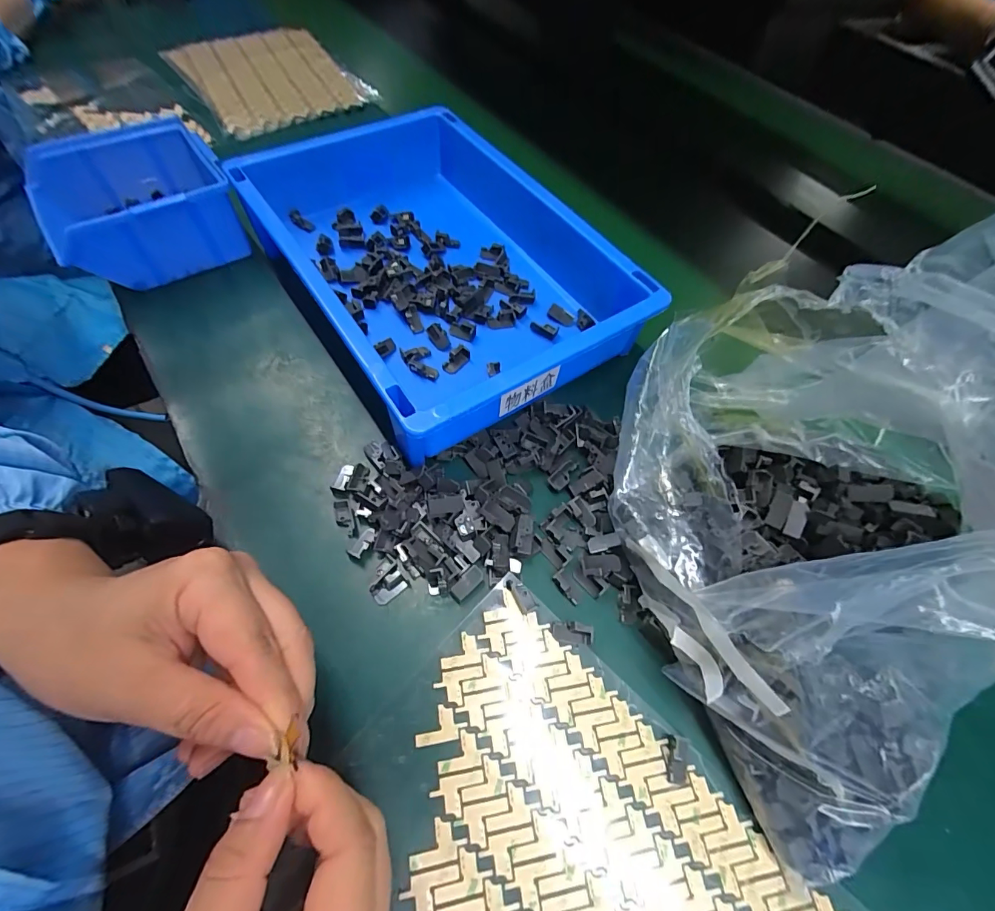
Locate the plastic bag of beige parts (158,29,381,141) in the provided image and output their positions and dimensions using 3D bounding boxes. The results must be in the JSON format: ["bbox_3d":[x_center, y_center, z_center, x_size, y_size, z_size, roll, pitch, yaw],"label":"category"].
[{"bbox_3d":[-0.279,-0.472,0.542,0.192,0.013,0.225,-33,69,-19],"label":"plastic bag of beige parts"}]

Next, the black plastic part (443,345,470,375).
[{"bbox_3d":[-0.031,-0.071,0.332,0.014,0.007,0.025,27,64,11],"label":"black plastic part"}]

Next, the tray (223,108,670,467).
[{"bbox_3d":[-0.045,-0.158,0.353,0.217,0.067,0.304,-31,68,-18],"label":"tray"}]

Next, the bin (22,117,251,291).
[{"bbox_3d":[-0.297,-0.207,0.367,0.130,0.061,0.119,-31,69,-20],"label":"bin"}]

